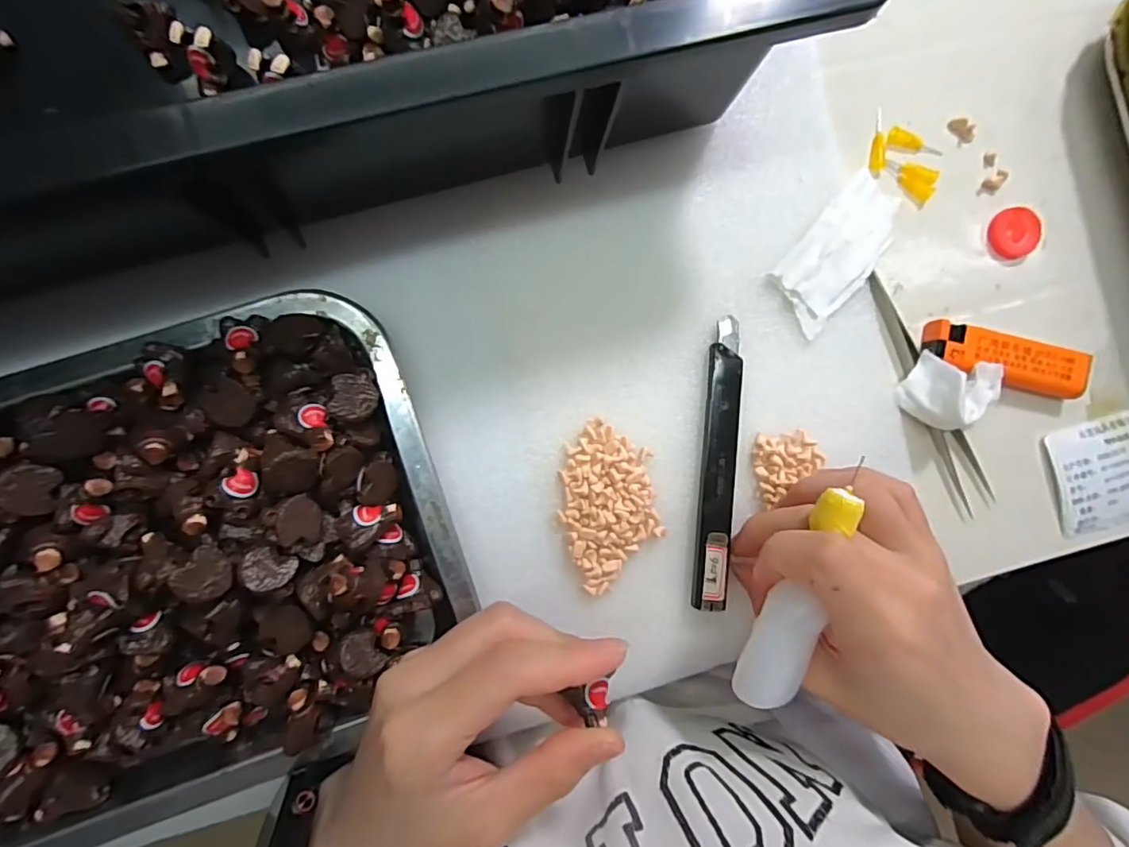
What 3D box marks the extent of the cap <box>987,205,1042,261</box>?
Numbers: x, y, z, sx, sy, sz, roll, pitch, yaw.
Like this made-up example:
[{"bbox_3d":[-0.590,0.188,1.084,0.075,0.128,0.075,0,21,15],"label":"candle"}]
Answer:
[{"bbox_3d":[0.229,-0.097,0.279,0.027,0.004,0.025,0,91,-5],"label":"cap"}]

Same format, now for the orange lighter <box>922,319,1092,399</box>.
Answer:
[{"bbox_3d":[0.218,-0.031,0.271,0.083,0.010,0.024,11,90,-5],"label":"orange lighter"}]

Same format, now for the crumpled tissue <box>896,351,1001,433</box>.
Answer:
[{"bbox_3d":[0.187,-0.015,0.262,0.043,0.020,0.035,13,89,-5],"label":"crumpled tissue"}]

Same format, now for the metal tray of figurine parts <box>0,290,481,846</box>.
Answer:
[{"bbox_3d":[-0.169,0.062,0.217,0.241,0.043,0.182,-19,92,-4],"label":"metal tray of figurine parts"}]

